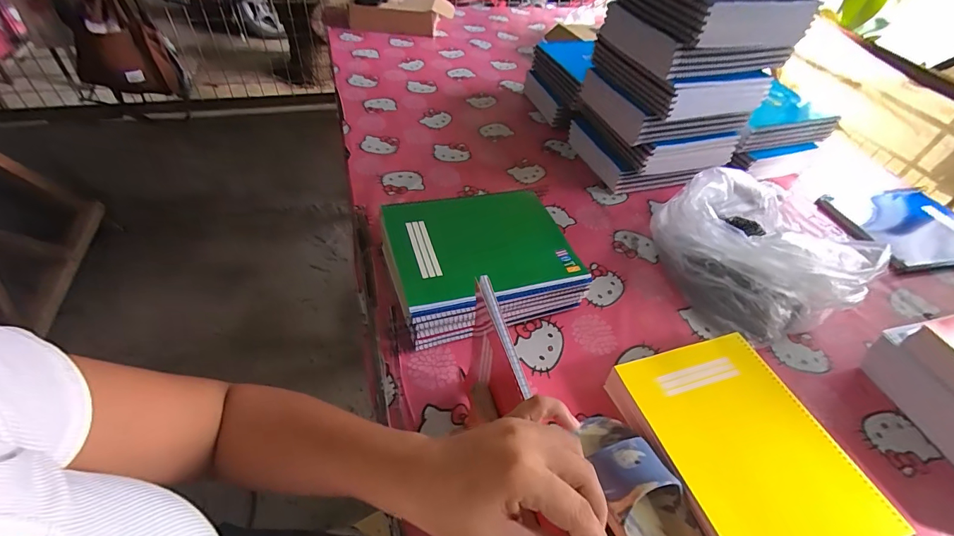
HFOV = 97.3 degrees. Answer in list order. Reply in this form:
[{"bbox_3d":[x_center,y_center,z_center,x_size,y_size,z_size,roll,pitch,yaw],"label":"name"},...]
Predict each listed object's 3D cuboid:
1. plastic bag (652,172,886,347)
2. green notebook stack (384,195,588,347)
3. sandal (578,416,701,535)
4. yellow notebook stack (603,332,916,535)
[{"bbox_3d":[0.426,-0.026,0.651,0.212,0.139,0.245,-9,48,-15],"label":"plastic bag"},{"bbox_3d":[0.004,-0.010,0.616,0.250,0.089,0.203,-10,48,-16],"label":"green notebook stack"},{"bbox_3d":[0.169,0.232,0.426,0.088,0.062,0.171,-3,46,-10],"label":"sandal"},{"bbox_3d":[0.294,0.204,0.479,0.208,0.047,0.253,-10,48,-15],"label":"yellow notebook stack"}]

